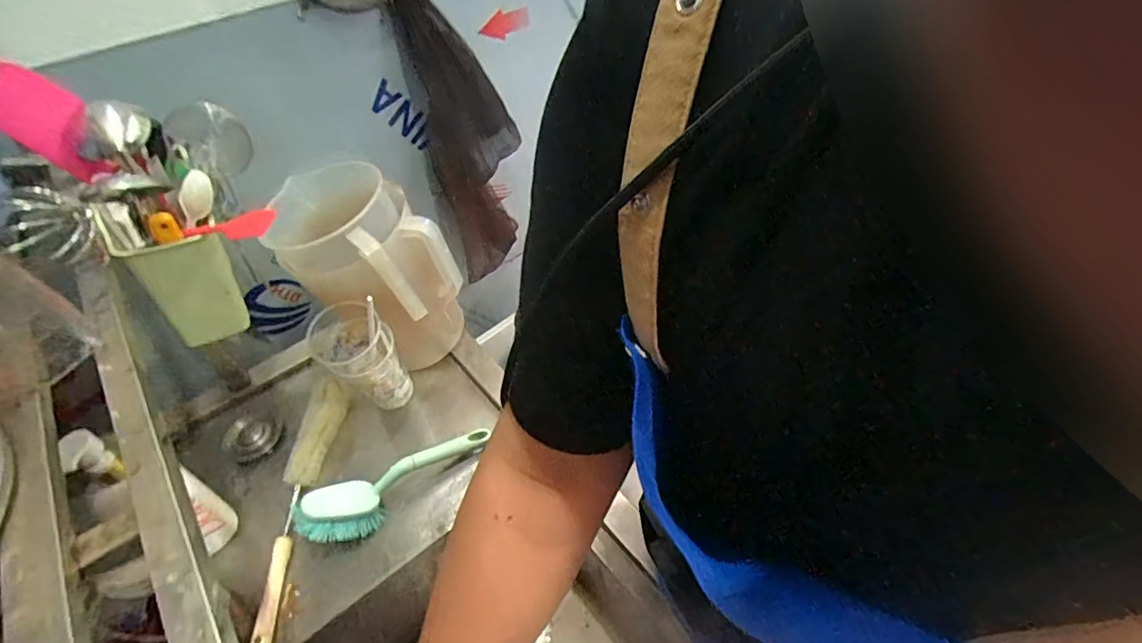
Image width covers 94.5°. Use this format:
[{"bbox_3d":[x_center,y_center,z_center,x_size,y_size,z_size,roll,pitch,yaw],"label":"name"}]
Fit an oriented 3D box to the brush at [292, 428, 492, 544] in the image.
[{"bbox_3d":[-0.232,0.209,0.702,0.245,0.069,0.058,-31,52,-22],"label":"brush"}]

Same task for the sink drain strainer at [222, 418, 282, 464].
[{"bbox_3d":[-0.487,0.174,0.801,0.074,0.022,0.072,-2,47,2],"label":"sink drain strainer"}]

